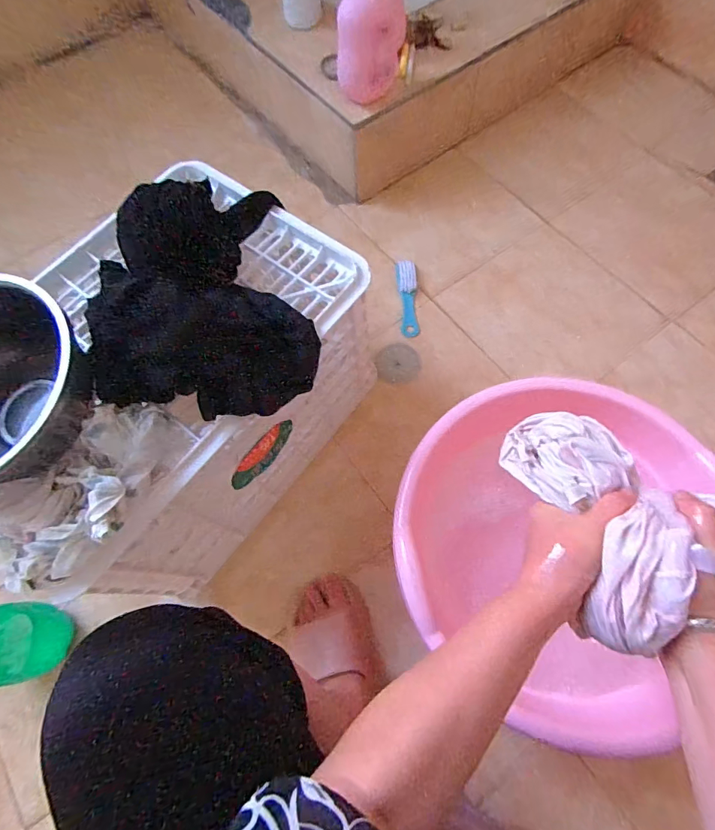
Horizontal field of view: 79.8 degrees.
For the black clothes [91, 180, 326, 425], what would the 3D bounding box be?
[{"bbox_3d":[-0.156,-0.149,0.461,0.235,0.069,0.297,2,69,7],"label":"black clothes"}]

